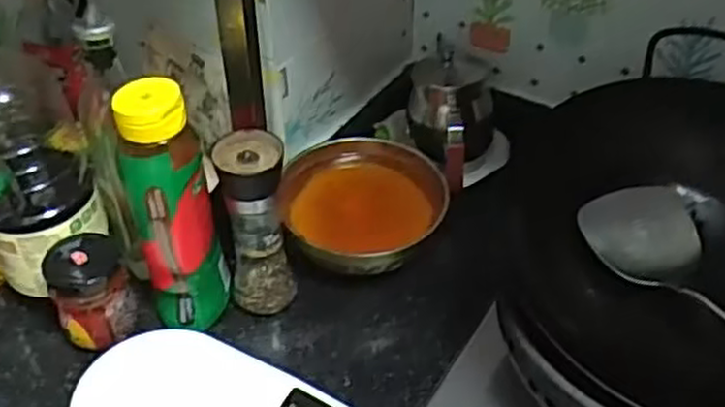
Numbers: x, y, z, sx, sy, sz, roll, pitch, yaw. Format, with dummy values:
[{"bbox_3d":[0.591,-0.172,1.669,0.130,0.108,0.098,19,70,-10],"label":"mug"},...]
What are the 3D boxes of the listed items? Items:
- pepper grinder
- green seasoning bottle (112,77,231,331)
[{"bbox_3d":[-0.095,0.022,0.685,0.056,0.173,0.055,-6,43,-7],"label":"pepper grinder"},{"bbox_3d":[-0.159,0.005,0.641,0.064,0.217,0.058,-11,44,-12],"label":"green seasoning bottle"}]

